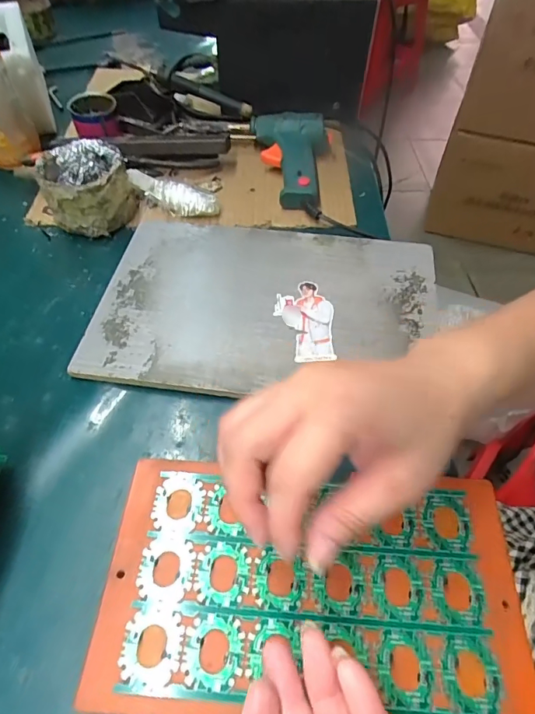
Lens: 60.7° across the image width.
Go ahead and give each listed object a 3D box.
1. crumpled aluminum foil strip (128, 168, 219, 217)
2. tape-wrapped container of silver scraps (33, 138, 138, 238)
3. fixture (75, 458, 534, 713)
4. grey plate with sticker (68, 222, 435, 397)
[{"bbox_3d":[-0.105,-0.175,0.492,0.106,0.024,0.034,20,57,14],"label":"crumpled aluminum foil strip"},{"bbox_3d":[-0.184,-0.176,0.466,0.093,0.067,0.076,-17,56,-12],"label":"tape-wrapped container of silver scraps"},{"bbox_3d":[0.026,0.133,0.268,0.237,0.006,0.133,4,54,3],"label":"fixture"},{"bbox_3d":[-0.001,-0.048,0.414,0.288,0.011,0.198,7,54,5],"label":"grey plate with sticker"}]

